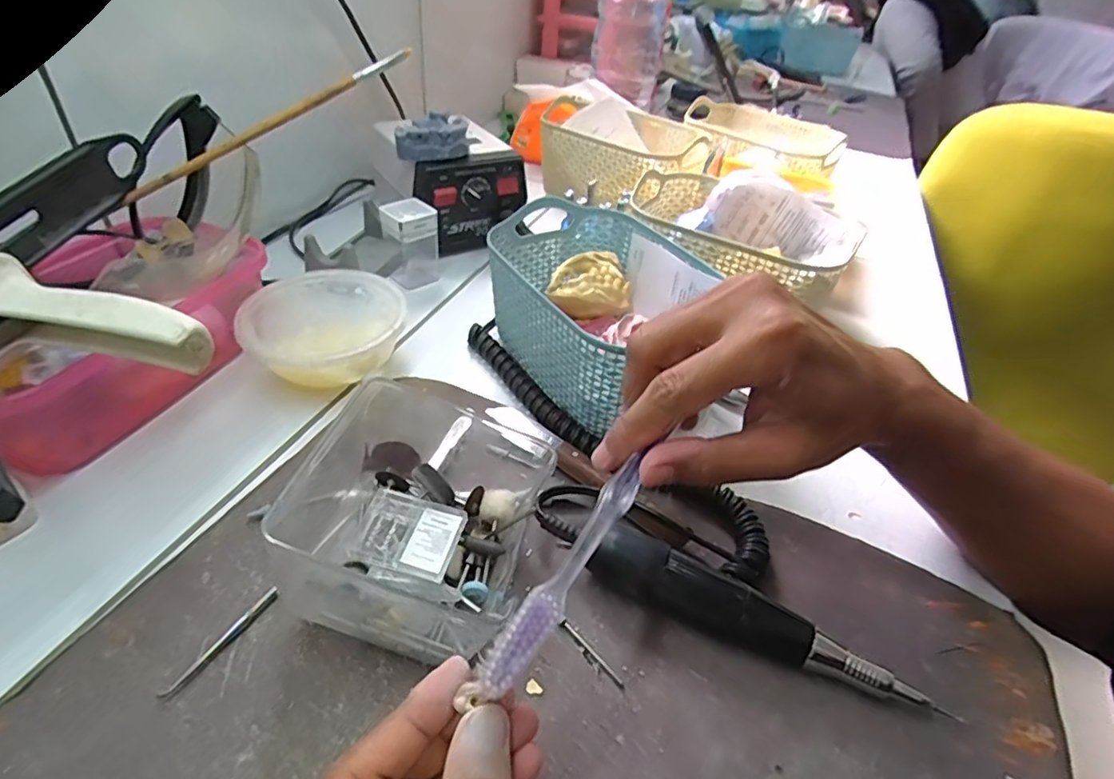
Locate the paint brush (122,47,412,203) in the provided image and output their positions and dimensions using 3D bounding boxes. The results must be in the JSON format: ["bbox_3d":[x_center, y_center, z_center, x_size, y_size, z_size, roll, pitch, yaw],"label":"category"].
[{"bbox_3d":[-0.181,-0.171,0.378,0.199,0.007,0.010,-34,52,-10],"label":"paint brush"}]

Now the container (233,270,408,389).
[{"bbox_3d":[-0.155,-0.038,0.396,0.100,0.037,0.100,4,41,-4],"label":"container"}]

